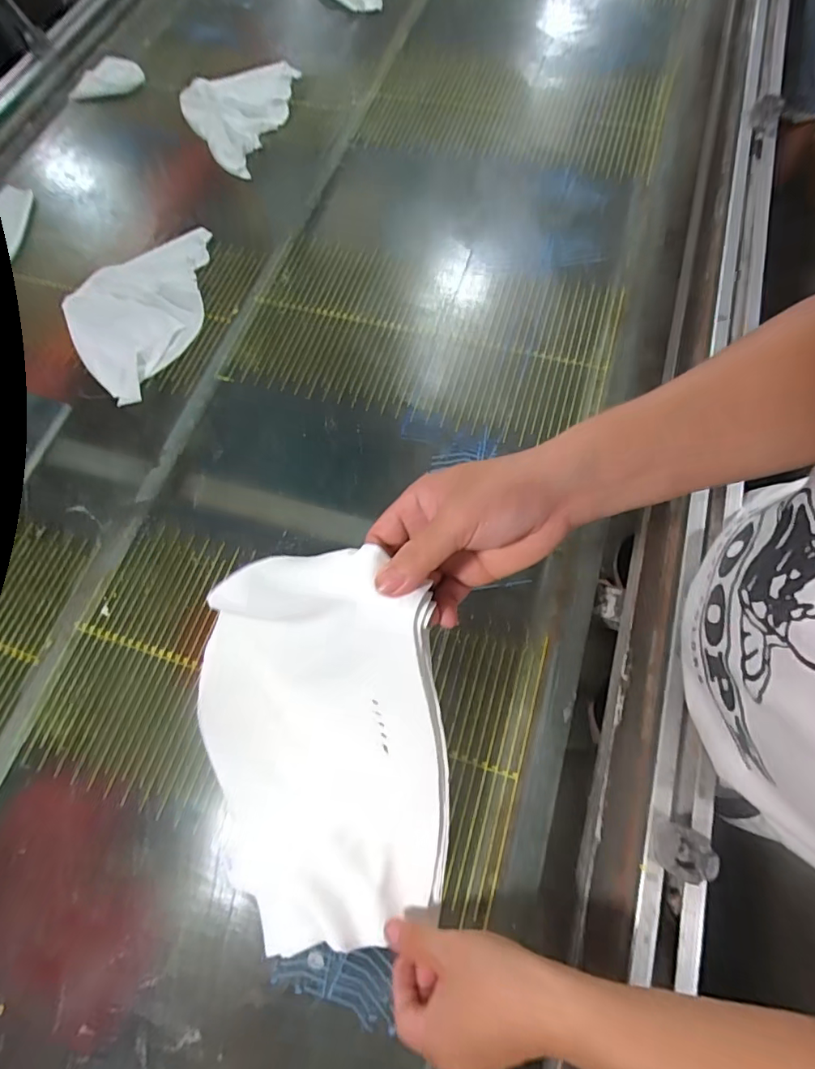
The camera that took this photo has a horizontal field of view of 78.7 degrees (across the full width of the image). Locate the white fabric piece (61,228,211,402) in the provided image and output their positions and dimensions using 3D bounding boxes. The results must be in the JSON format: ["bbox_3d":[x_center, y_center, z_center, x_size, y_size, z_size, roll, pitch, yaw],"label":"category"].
[{"bbox_3d":[-0.364,-0.333,0.726,0.257,0.019,0.231,-40,73,-15],"label":"white fabric piece"}]

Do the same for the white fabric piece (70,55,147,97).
[{"bbox_3d":[-0.593,-0.901,0.981,0.074,0.028,0.133,34,74,14],"label":"white fabric piece"}]

